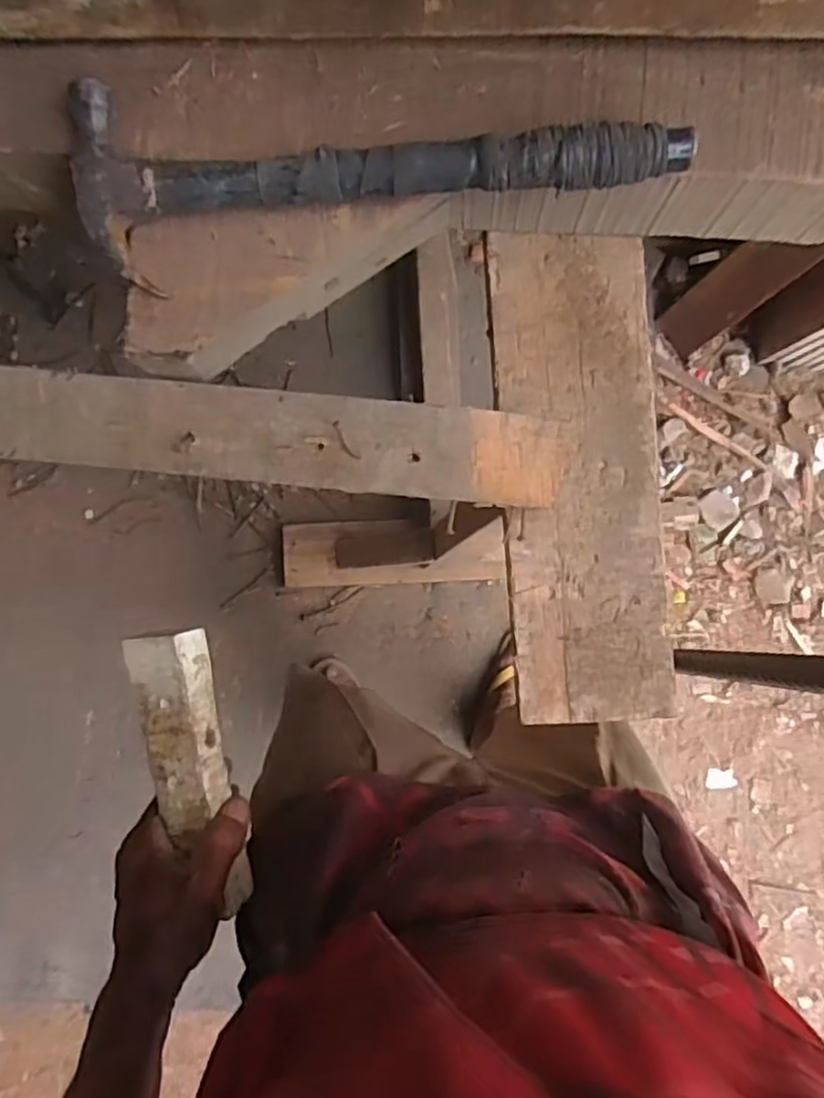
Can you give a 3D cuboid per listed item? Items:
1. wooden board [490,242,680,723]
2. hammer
[{"bbox_3d":[0.115,-0.049,0.474,0.105,0.015,0.325,-4,87,-2],"label":"wooden board"},{"bbox_3d":[-0.024,-0.226,0.390,0.333,0.053,0.098,-8,88,0],"label":"hammer"}]

